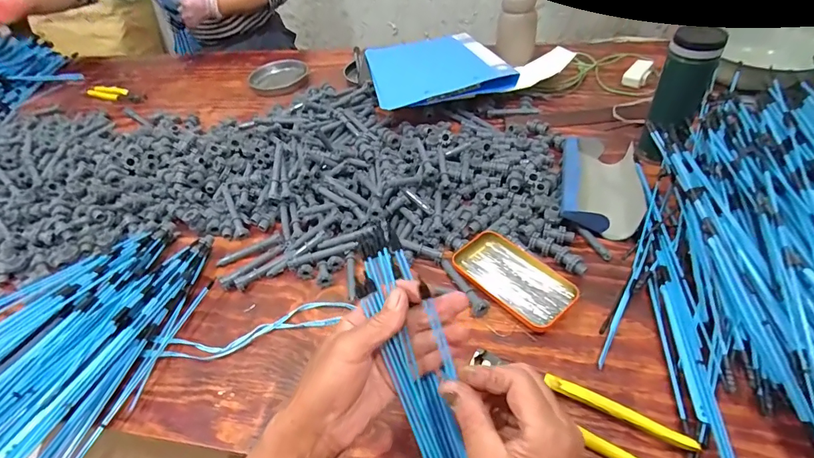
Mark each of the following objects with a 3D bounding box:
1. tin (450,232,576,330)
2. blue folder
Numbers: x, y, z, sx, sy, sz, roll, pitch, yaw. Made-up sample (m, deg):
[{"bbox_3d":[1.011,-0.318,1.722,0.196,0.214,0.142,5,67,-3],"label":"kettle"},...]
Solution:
[{"bbox_3d":[0.130,0.059,0.521,0.080,0.021,0.143,-37,53,-25],"label":"tin"},{"bbox_3d":[0.049,-0.328,0.852,0.241,0.055,0.313,-11,46,-3],"label":"blue folder"}]

